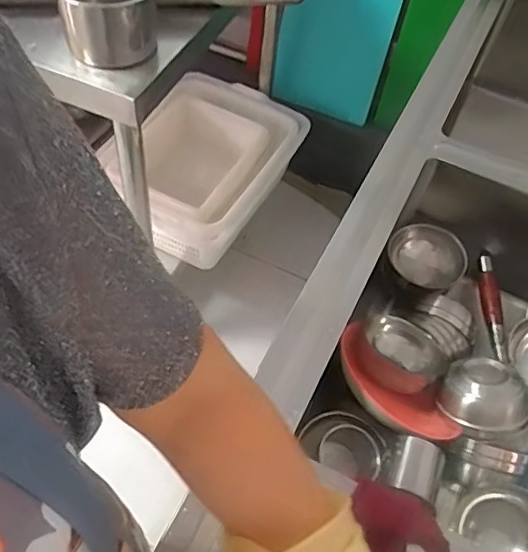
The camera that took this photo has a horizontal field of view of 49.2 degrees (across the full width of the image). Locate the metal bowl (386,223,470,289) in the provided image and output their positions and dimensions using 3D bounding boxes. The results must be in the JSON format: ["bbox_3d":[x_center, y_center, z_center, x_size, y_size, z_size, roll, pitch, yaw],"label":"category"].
[{"bbox_3d":[0.262,-0.032,0.928,0.122,0.039,0.101,26,57,12],"label":"metal bowl"}]

